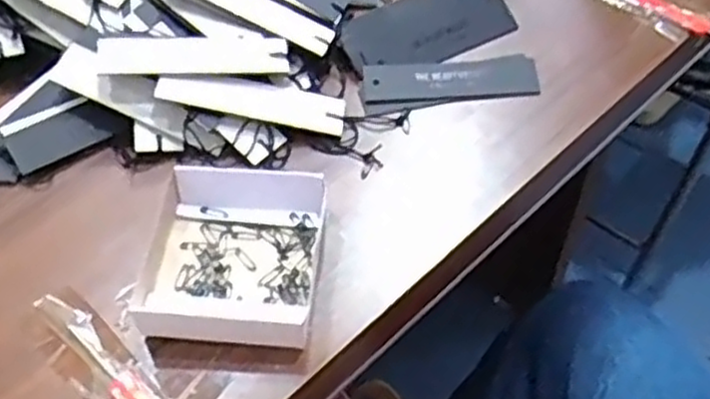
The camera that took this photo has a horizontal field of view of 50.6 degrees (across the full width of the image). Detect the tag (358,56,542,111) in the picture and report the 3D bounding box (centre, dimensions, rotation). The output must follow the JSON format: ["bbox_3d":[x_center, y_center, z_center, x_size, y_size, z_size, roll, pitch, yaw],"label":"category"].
[{"bbox_3d":[0.068,-0.086,0.543,0.125,0.009,0.037,-4,52,-1],"label":"tag"}]

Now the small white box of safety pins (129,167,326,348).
[{"bbox_3d":[-0.076,0.031,0.447,0.104,0.024,0.106,3,52,5],"label":"small white box of safety pins"}]

